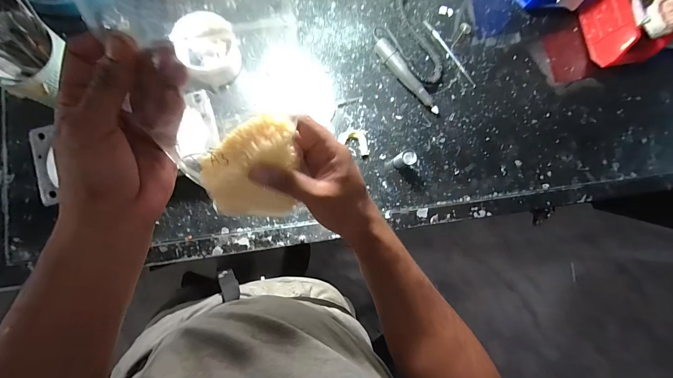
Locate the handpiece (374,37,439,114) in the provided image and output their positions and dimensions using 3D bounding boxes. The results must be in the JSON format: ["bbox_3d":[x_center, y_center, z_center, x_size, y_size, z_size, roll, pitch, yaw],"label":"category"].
[{"bbox_3d":[0.132,-0.207,0.553,0.027,0.034,0.164,-41,89,-9],"label":"handpiece"}]

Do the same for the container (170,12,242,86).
[{"bbox_3d":[-0.208,-0.228,0.496,0.092,0.064,0.093,1,84,-6],"label":"container"}]

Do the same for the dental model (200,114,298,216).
[{"bbox_3d":[-0.078,-0.014,0.274,0.077,0.101,0.032,0,44,-7],"label":"dental model"}]

